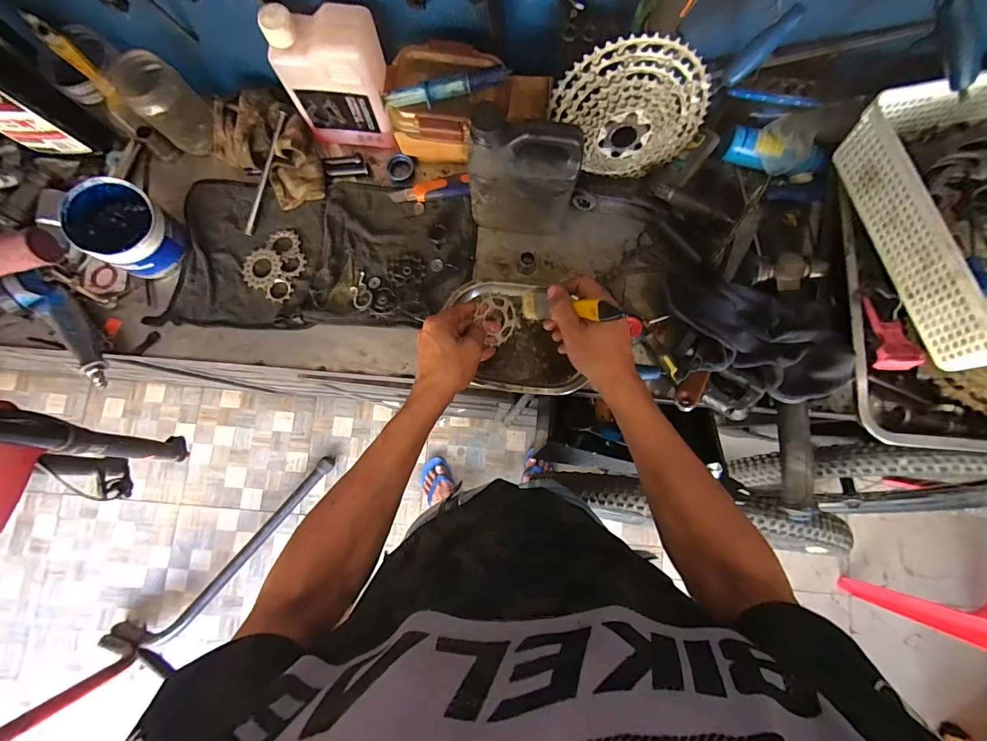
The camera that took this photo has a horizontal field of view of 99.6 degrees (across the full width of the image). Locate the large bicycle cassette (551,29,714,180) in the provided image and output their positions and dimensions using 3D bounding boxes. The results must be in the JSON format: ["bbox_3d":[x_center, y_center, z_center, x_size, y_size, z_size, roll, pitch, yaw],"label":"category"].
[{"bbox_3d":[0.170,-0.318,0.516,0.188,0.161,0.042,14,58,-26],"label":"large bicycle cassette"}]

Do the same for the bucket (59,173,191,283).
[{"bbox_3d":[-0.479,-0.183,0.559,0.097,0.099,0.098,24,80,4],"label":"bucket"}]

